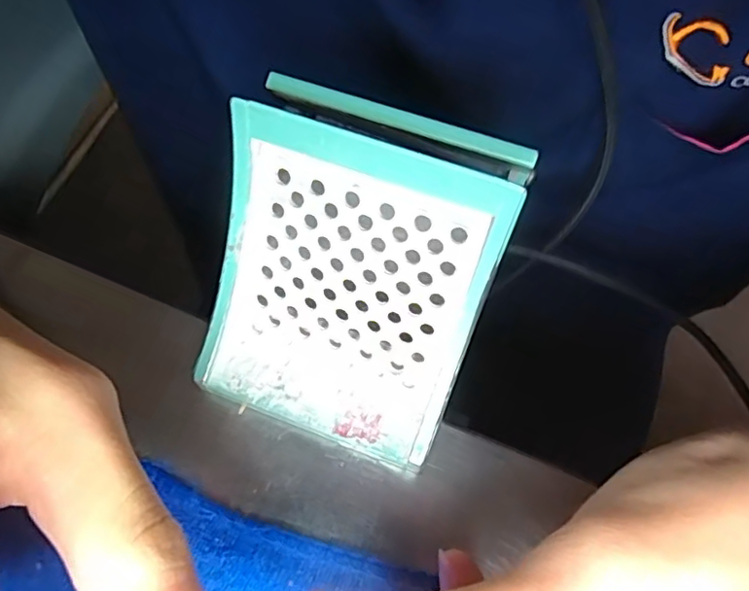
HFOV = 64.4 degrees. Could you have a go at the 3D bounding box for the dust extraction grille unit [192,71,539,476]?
[{"bbox_3d":[-0.007,-0.004,0.166,0.078,0.075,0.079,23,69,10],"label":"dust extraction grille unit"}]

